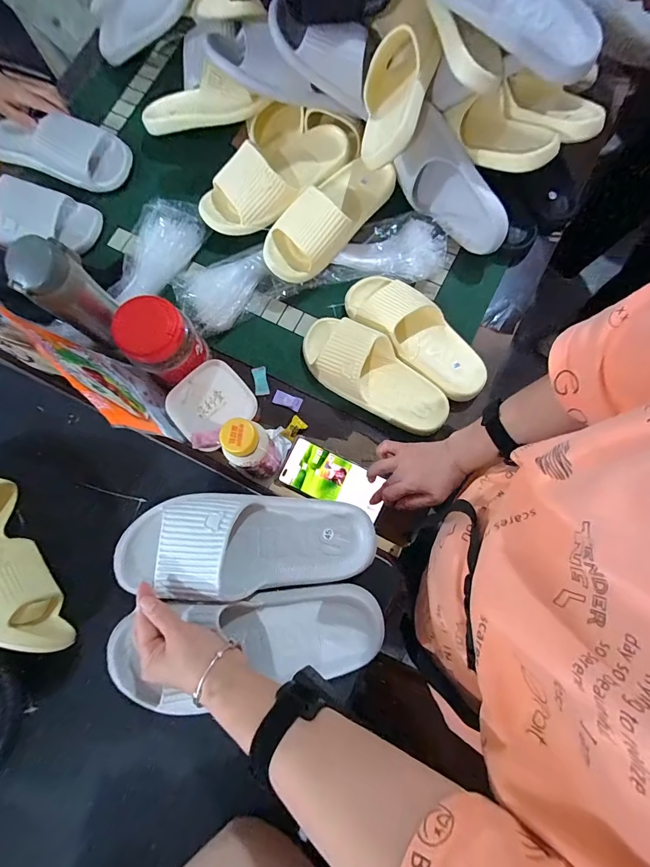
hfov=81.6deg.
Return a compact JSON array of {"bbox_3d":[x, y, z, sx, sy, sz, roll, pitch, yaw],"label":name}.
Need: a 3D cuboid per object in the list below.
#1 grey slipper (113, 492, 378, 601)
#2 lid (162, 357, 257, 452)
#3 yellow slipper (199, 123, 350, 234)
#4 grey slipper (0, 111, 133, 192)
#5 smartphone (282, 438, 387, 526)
[{"bbox_3d":[-0.089,0.122,0.419,0.286,0.064,0.104,-1,79,-6],"label":"grey slipper"},{"bbox_3d":[-0.163,-0.042,0.537,0.109,0.018,0.109,-39,81,-7],"label":"lid"},{"bbox_3d":[-0.081,-0.423,0.616,0.264,0.061,0.115,-39,81,-6],"label":"yellow slipper"},{"bbox_3d":[-0.475,-0.510,0.646,0.264,0.068,0.099,14,79,4],"label":"grey slipper"},{"bbox_3d":[0.014,0.070,0.564,0.156,0.016,0.073,27,80,7],"label":"smartphone"}]

